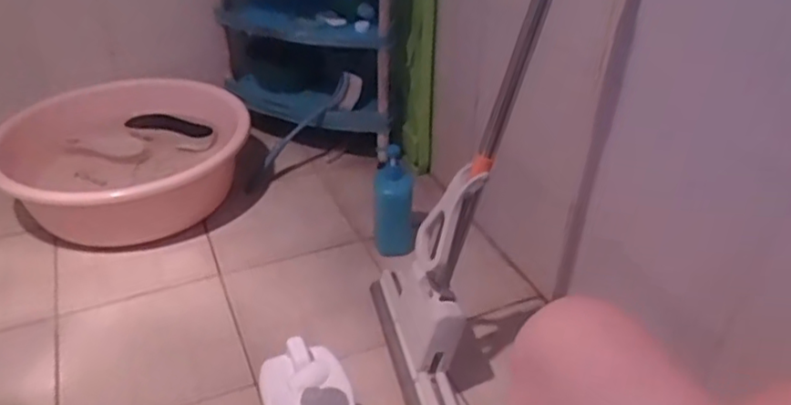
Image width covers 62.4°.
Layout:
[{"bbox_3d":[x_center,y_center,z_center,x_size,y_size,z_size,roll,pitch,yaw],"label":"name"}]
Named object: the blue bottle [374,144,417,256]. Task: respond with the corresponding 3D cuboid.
[{"bbox_3d":[-0.004,0.019,1.361,0.082,0.220,0.092,-4,36,-7],"label":"blue bottle"}]

